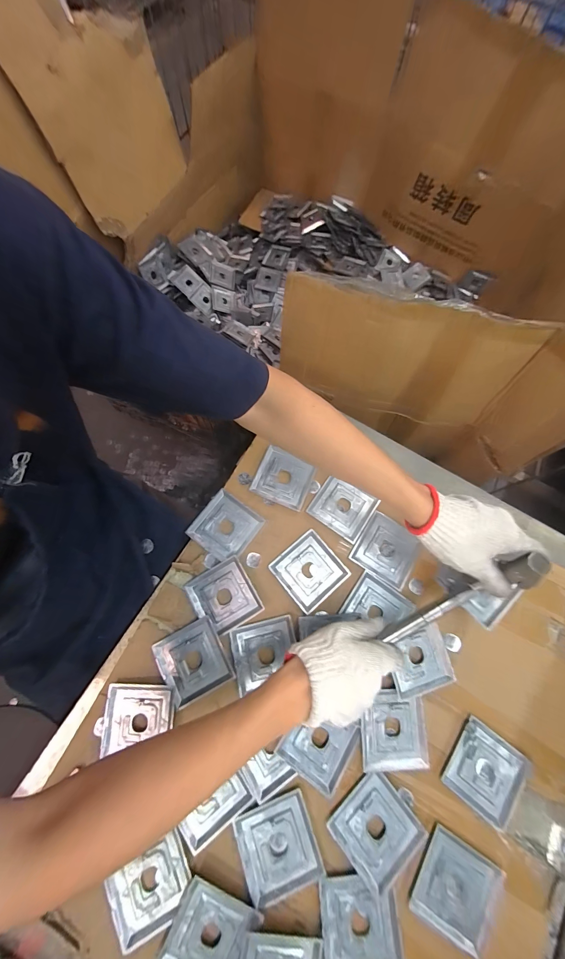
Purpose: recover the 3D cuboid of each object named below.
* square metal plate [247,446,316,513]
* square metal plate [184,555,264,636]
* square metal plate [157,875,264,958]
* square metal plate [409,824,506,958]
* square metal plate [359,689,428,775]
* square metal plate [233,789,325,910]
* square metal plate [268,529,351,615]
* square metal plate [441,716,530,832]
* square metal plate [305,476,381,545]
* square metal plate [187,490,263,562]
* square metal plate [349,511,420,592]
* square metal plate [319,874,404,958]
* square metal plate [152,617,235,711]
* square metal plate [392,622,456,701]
[{"bbox_3d":[0.003,-0.003,0.504,0.090,0.006,0.087,23,74,5],"label":"square metal plate"},{"bbox_3d":[-0.086,0.172,0.442,0.086,0.009,0.089,-30,77,-10],"label":"square metal plate"},{"bbox_3d":[-0.083,0.514,0.338,0.085,0.015,0.085,23,74,5],"label":"square metal plate"},{"bbox_3d":[0.212,0.494,0.363,0.091,0.008,0.087,32,75,7],"label":"square metal plate"},{"bbox_3d":[0.149,0.335,0.401,0.087,0.007,0.089,1,74,-2],"label":"square metal plate"},{"bbox_3d":[-0.005,0.443,0.362,0.089,0.008,0.088,-16,75,-6],"label":"square metal plate"},{"bbox_3d":[0.041,0.138,0.461,0.090,0.007,0.090,-38,78,-12],"label":"square metal plate"},{"bbox_3d":[0.270,0.386,0.397,0.095,0.004,0.090,36,76,8],"label":"square metal plate"},{"bbox_3d":[0.097,0.046,0.492,0.090,0.006,0.081,34,75,8],"label":"square metal plate"},{"bbox_3d":[-0.089,0.074,0.473,0.089,0.008,0.088,35,75,8],"label":"square metal plate"},{"bbox_3d":[0.165,0.111,0.476,0.090,0.008,0.090,33,75,7],"label":"square metal plate"},{"bbox_3d":[0.090,0.522,0.347,0.093,0.008,0.096,3,73,-1],"label":"square metal plate"},{"bbox_3d":[-0.123,0.250,0.417,0.083,0.009,0.088,-27,76,-9],"label":"square metal plate"},{"bbox_3d":[0.194,0.256,0.426,0.086,0.014,0.084,-13,74,-6],"label":"square metal plate"}]

